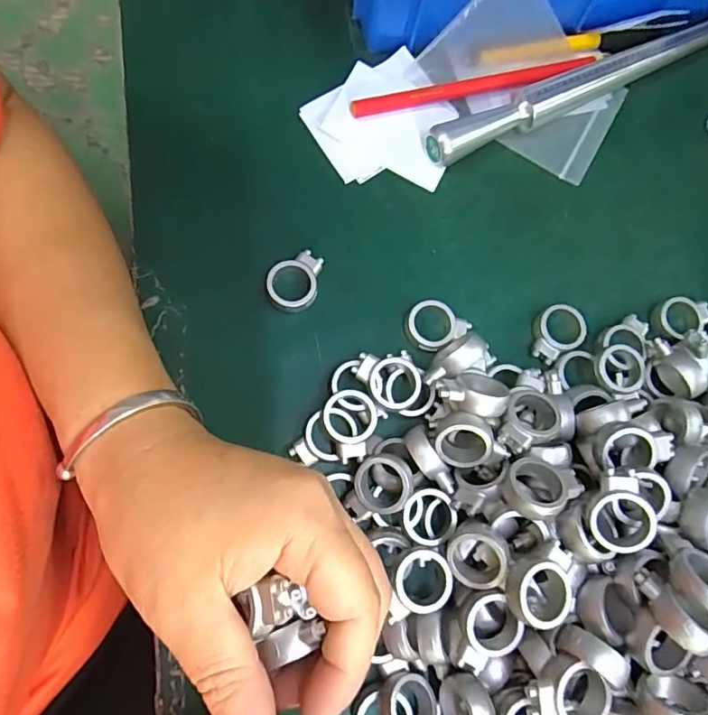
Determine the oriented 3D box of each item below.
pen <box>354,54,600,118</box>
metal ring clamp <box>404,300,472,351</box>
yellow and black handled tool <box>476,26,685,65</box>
[{"bbox_3d":[0.073,-0.160,0.307,0.156,0.014,0.009,-16,78,-9],"label":"pen"},{"bbox_3d":[0.042,-0.016,0.275,0.029,0.010,0.026,40,76,5],"label":"metal ring clamp"},{"bbox_3d":[0.133,-0.191,0.319,0.120,0.012,0.012,-8,77,-8],"label":"yellow and black handled tool"}]

